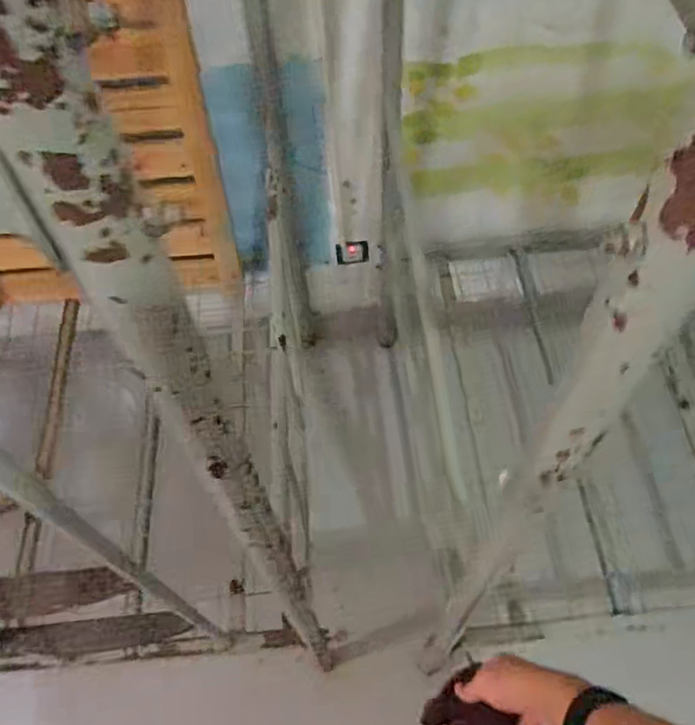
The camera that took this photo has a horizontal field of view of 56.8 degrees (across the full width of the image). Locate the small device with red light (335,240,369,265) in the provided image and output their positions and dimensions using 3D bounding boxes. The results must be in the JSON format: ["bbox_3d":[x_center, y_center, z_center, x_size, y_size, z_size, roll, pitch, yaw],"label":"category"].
[{"bbox_3d":[0.012,-0.278,1.622,0.083,0.065,0.020,0,59,2],"label":"small device with red light"}]

